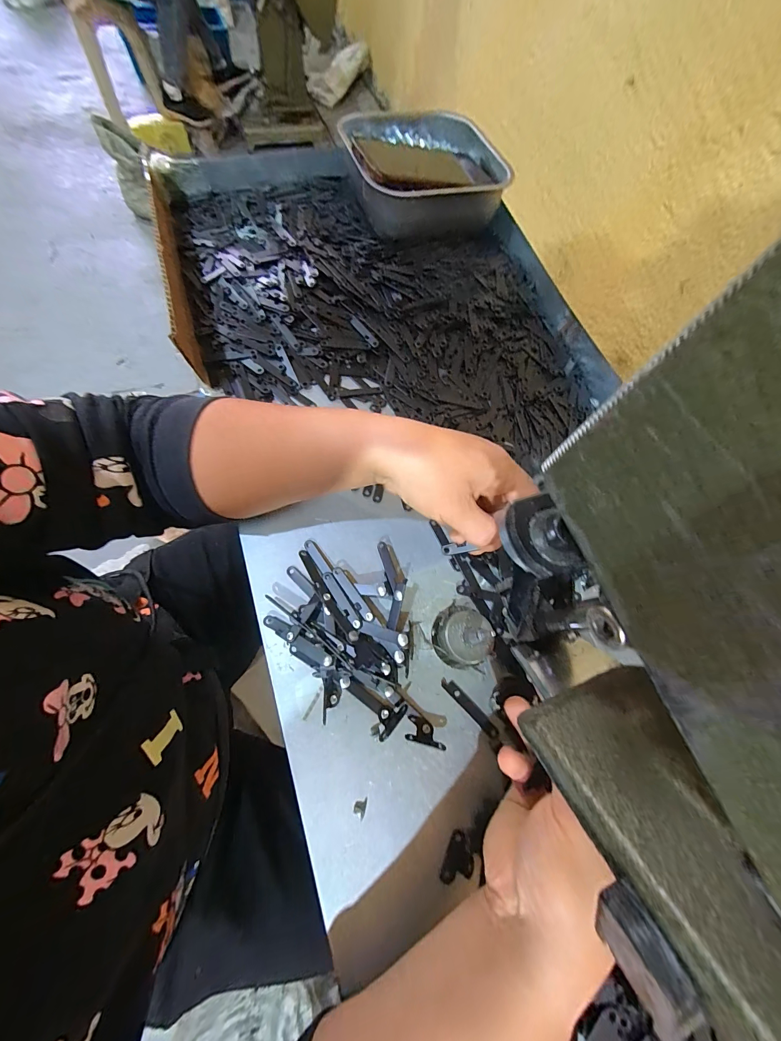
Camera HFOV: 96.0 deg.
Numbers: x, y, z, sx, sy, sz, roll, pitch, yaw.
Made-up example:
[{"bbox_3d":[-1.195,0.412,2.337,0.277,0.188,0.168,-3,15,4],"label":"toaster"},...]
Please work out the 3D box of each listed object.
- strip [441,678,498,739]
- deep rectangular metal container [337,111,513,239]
[{"bbox_3d":[0.061,0.143,0.270,0.054,0.004,0.010,44,75,10],"label":"strip"},{"bbox_3d":[0.043,-0.427,0.423,0.172,0.059,0.183,-9,70,-9],"label":"deep rectangular metal container"}]

